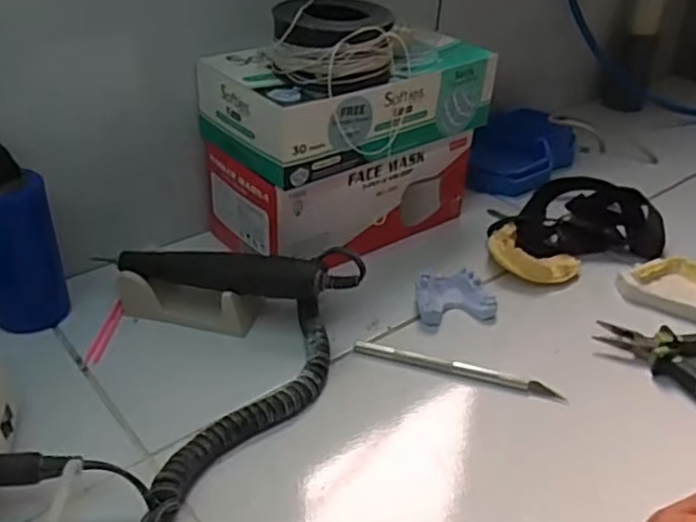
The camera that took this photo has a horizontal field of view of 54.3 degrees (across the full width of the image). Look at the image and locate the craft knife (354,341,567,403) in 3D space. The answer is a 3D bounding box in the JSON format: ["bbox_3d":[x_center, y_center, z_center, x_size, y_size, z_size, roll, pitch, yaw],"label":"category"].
[{"bbox_3d":[0.071,0.070,0.445,0.136,0.009,0.008,12,34,13],"label":"craft knife"}]

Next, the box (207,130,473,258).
[{"bbox_3d":[0.003,-0.062,0.562,0.213,0.079,0.094,-18,39,-29],"label":"box"}]

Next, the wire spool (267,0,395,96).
[{"bbox_3d":[-0.010,-0.148,0.466,0.088,0.045,0.069,3,33,-1],"label":"wire spool"}]

